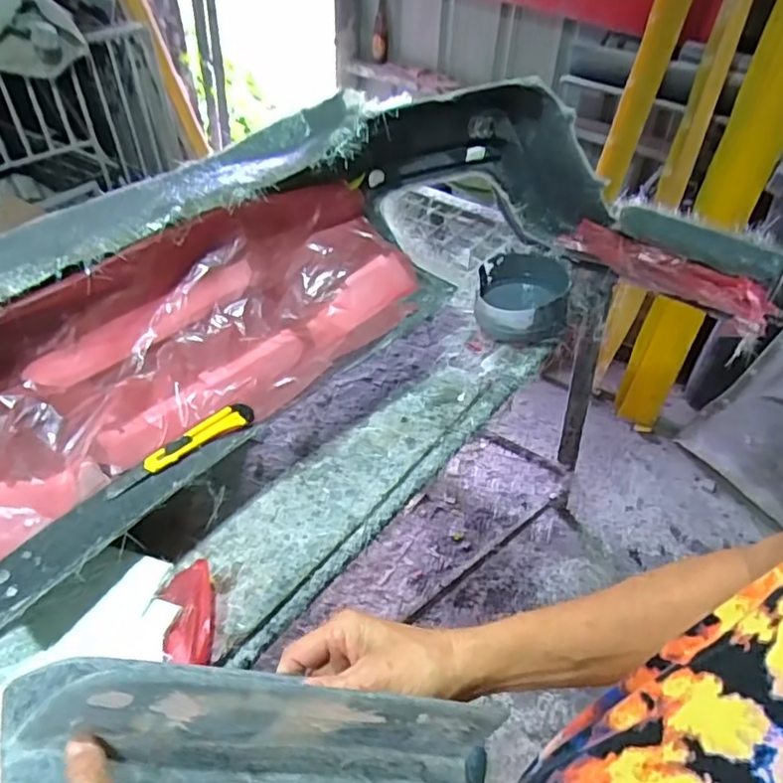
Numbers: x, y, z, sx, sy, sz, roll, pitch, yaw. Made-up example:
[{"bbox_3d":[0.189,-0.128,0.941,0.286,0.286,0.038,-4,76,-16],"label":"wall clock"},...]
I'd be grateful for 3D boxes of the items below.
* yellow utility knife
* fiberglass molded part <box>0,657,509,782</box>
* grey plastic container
[{"bbox_3d":[-0.261,0.071,0.732,0.036,0.017,0.194,33,56,31],"label":"yellow utility knife"},{"bbox_3d":[-0.068,0.199,0.324,0.274,0.077,0.078,15,43,-15],"label":"fiberglass molded part"},{"bbox_3d":[0.245,-0.171,1.103,0.164,0.097,0.182,8,46,12],"label":"grey plastic container"}]

